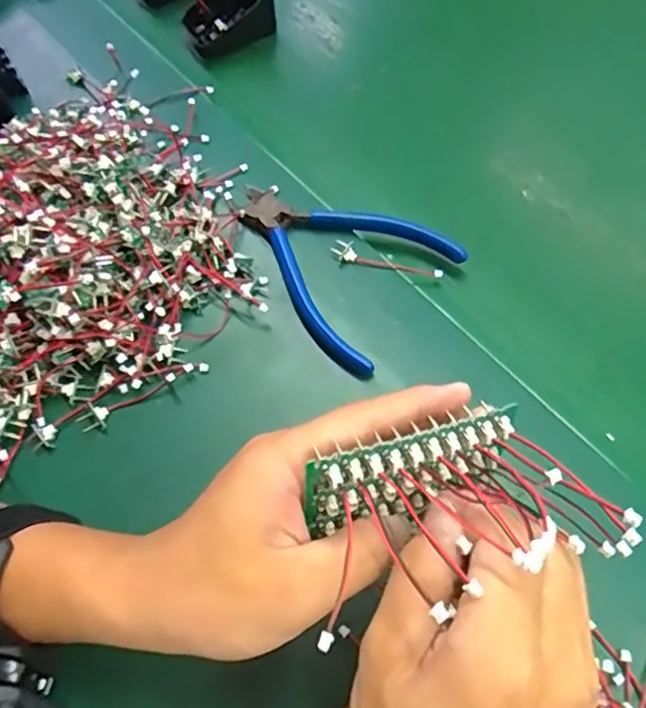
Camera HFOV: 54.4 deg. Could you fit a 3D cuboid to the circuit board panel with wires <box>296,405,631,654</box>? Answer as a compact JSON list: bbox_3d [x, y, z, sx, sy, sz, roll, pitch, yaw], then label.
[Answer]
[{"bbox_3d":[0.041,0.056,0.212,0.095,0.050,0.063,-21,64,-11],"label":"circuit board panel with wires"}]

